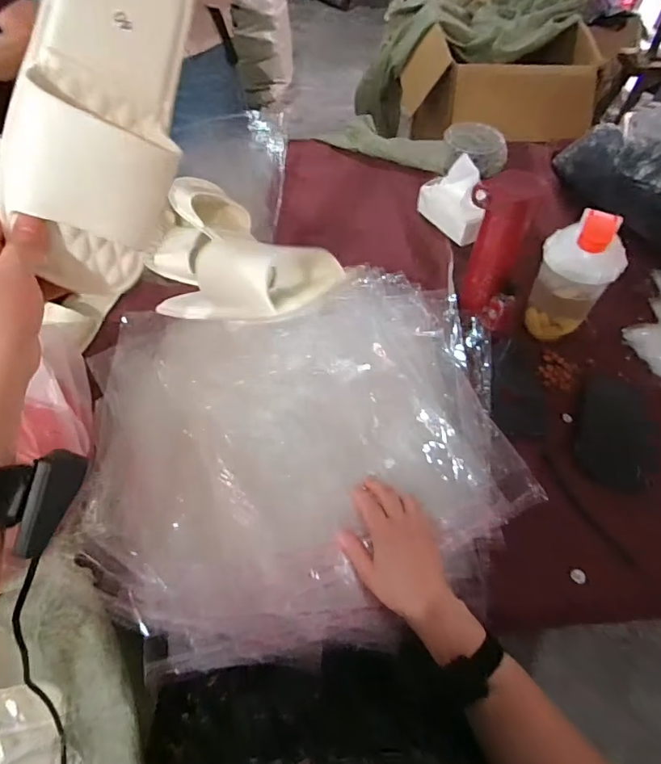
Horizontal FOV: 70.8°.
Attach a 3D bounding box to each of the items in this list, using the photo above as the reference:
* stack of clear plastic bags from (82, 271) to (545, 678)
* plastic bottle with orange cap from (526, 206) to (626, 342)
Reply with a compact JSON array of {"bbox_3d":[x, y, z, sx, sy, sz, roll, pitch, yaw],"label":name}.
[{"bbox_3d":[-0.040,0.061,0.594,0.492,0.055,0.467,-8,55,-7],"label":"stack of clear plastic bags"},{"bbox_3d":[0.336,-0.137,0.662,0.094,0.190,0.083,30,59,19],"label":"plastic bottle with orange cap"}]

